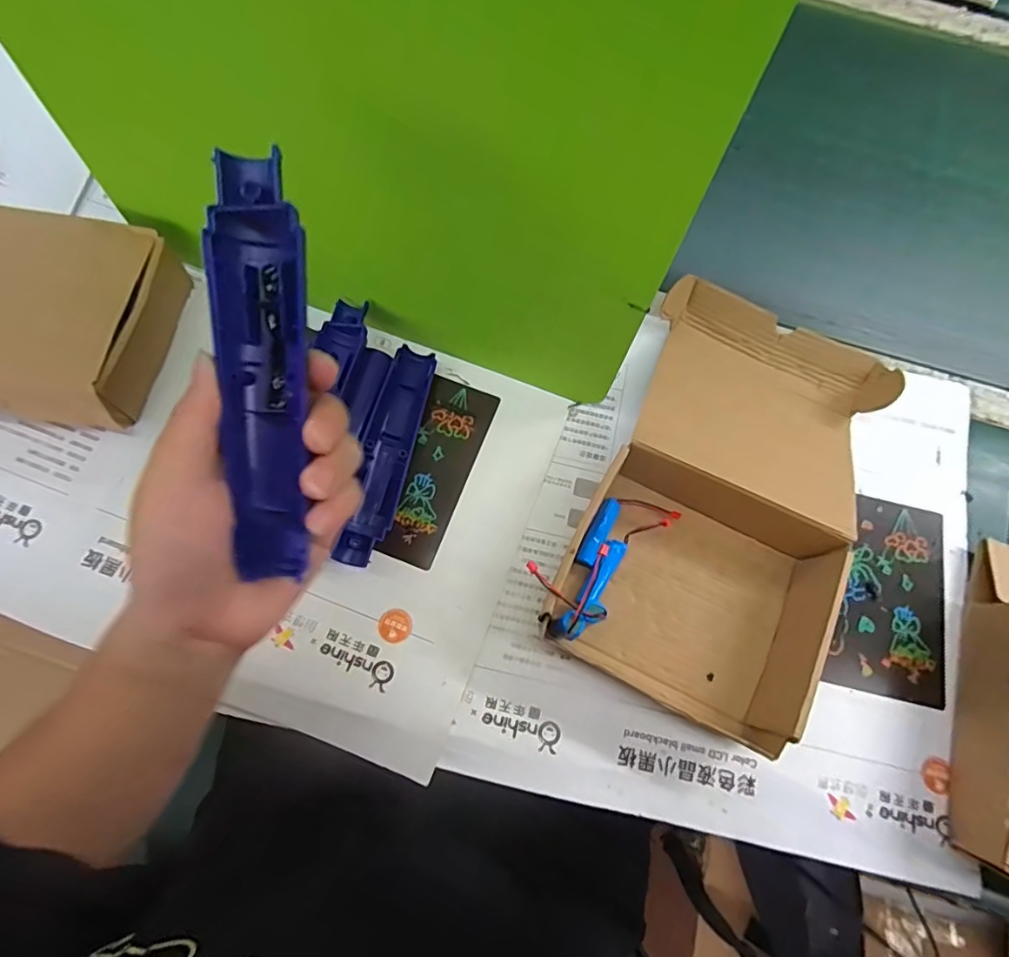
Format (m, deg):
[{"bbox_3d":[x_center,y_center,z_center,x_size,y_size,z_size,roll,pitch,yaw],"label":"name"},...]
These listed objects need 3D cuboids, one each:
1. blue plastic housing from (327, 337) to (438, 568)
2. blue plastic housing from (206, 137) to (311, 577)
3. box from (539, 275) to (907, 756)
[{"bbox_3d":[-0.087,-0.018,0.400,0.037,0.025,0.167,12,74,2],"label":"blue plastic housing"},{"bbox_3d":[-0.098,-0.042,0.221,0.035,0.024,0.161,0,98,-2],"label":"blue plastic housing"},{"bbox_3d":[0.162,0.007,0.389,0.185,0.049,0.311,27,75,6],"label":"box"}]

